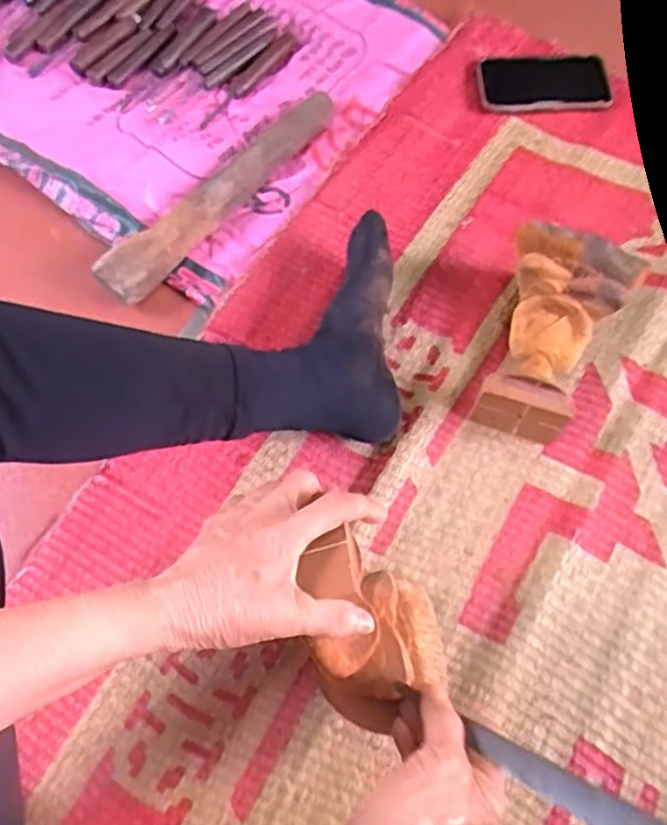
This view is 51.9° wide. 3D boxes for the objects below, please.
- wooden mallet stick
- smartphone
[{"bbox_3d":[-0.118,-0.241,0.728,0.049,0.032,0.328,37,74,16],"label":"wooden mallet stick"},{"bbox_3d":[0.234,-0.373,0.771,0.144,0.012,0.075,-1,73,-4],"label":"smartphone"}]

